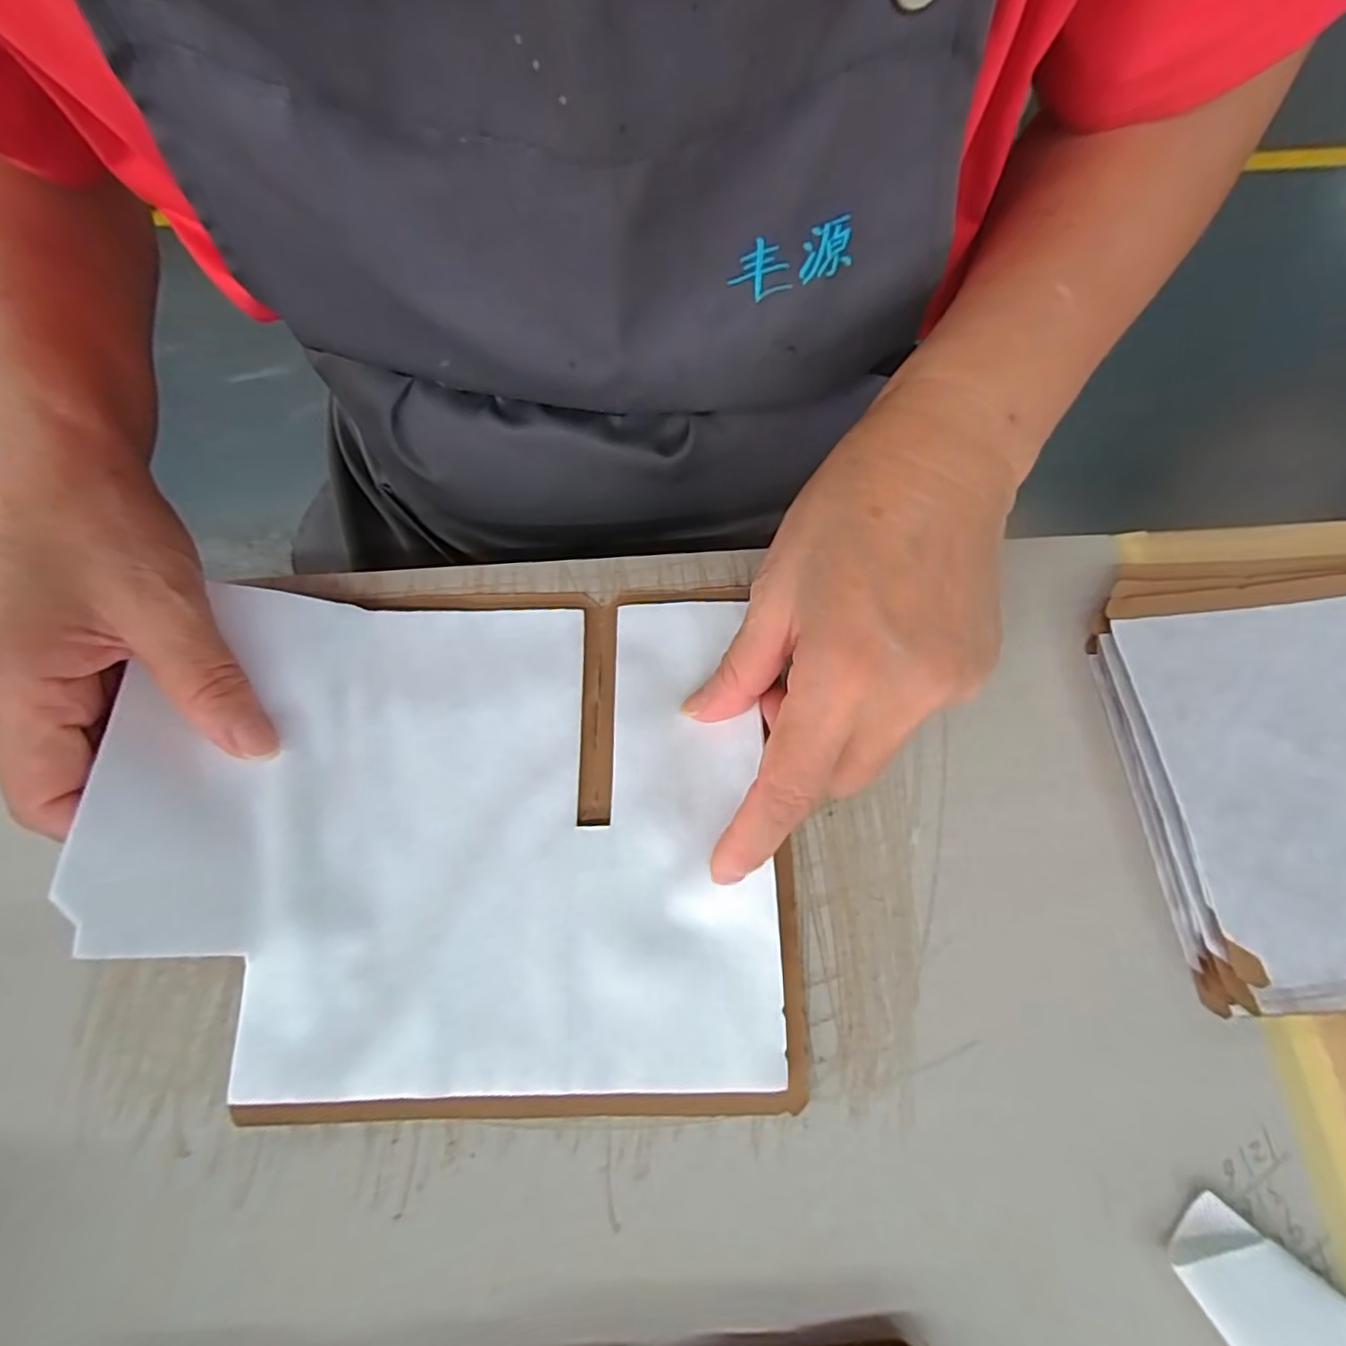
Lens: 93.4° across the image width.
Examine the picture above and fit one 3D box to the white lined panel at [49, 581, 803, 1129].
[{"bbox_3d":[-0.072,0.052,0.224,0.217,0.051,0.190,-3,72,2],"label":"white lined panel"}]

